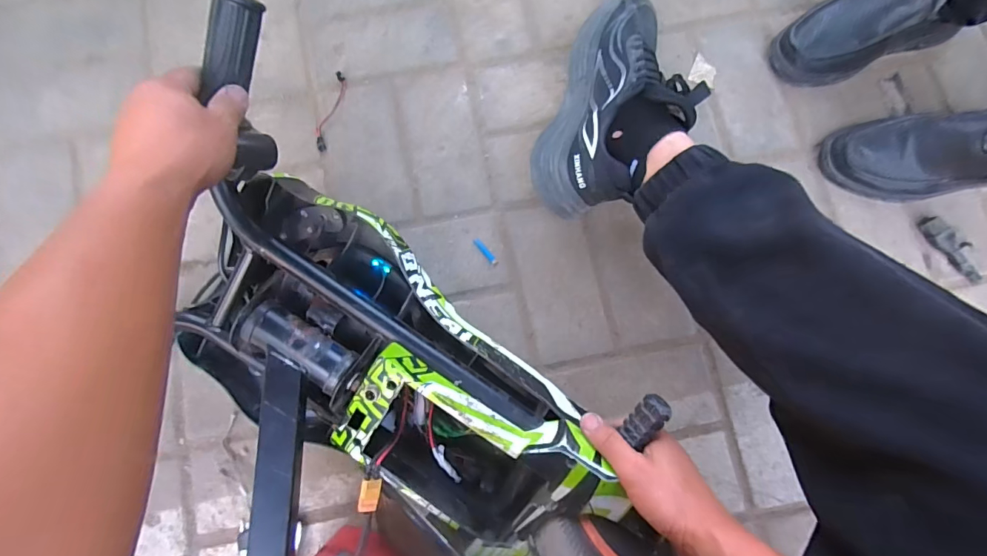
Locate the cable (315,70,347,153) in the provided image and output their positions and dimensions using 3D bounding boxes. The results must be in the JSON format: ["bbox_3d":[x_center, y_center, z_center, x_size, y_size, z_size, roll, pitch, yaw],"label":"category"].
[{"bbox_3d":[-0.205,-0.209,0.544,0.019,0.009,0.104,14,80,2],"label":"cable"}]

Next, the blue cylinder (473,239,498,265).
[{"bbox_3d":[-0.009,-0.031,0.516,0.008,0.004,0.039,-40,83,-7],"label":"blue cylinder"}]

